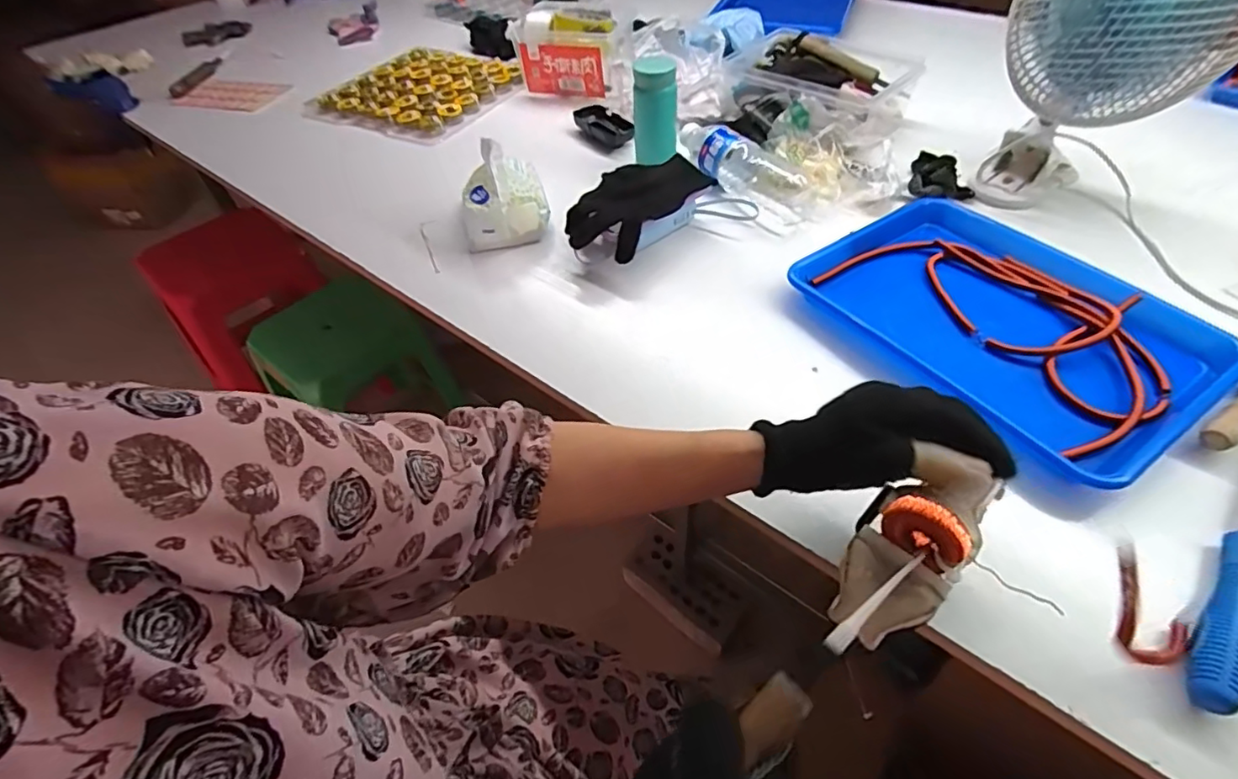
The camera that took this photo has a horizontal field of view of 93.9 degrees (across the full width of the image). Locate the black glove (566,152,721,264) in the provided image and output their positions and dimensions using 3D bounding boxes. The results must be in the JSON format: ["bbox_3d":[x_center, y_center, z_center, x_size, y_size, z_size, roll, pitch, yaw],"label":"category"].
[{"bbox_3d":[0.018,-0.214,0.662,0.099,0.036,0.179,34,59,28],"label":"black glove"}]

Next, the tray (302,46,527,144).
[{"bbox_3d":[-0.324,-0.519,0.992,0.256,0.028,0.300,24,55,22],"label":"tray"}]

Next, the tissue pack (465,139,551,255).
[{"bbox_3d":[-0.139,-0.238,0.692,0.097,0.097,0.116,-11,50,-6],"label":"tissue pack"}]

